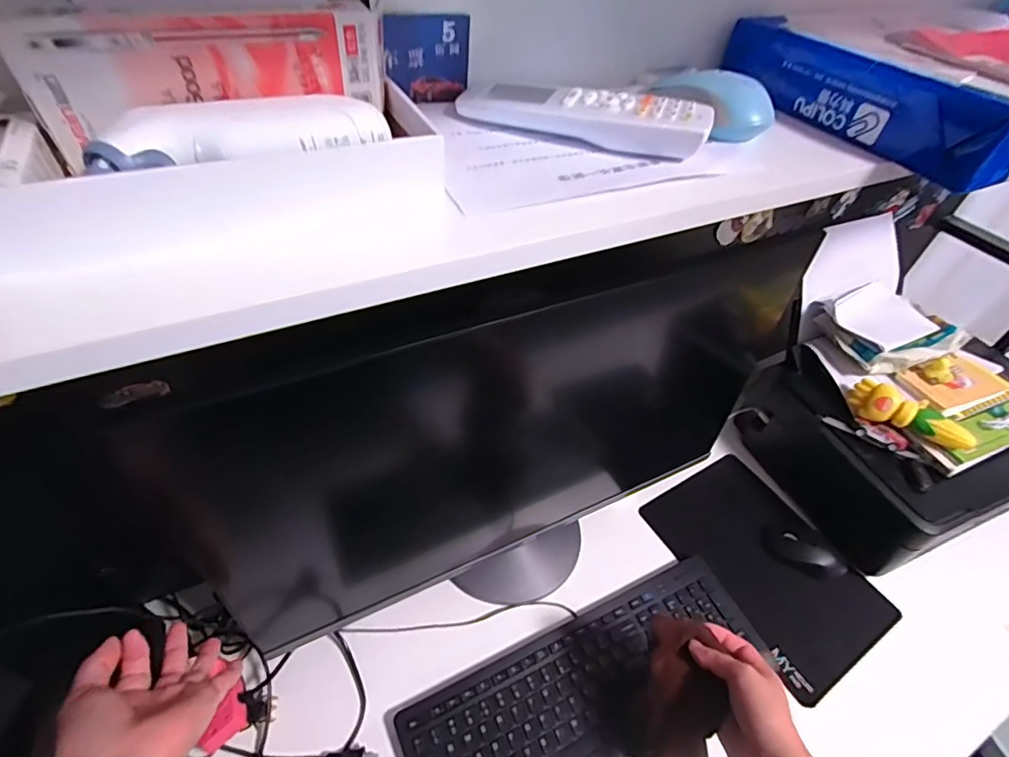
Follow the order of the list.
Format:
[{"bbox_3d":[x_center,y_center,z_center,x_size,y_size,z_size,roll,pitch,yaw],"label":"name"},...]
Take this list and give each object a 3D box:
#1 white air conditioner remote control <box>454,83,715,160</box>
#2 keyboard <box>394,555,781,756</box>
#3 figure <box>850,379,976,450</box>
[{"bbox_3d":[0.048,-0.166,0.322,0.155,0.025,0.035,13,46,8],"label":"white air conditioner remote control"},{"bbox_3d":[0.103,0.342,0.564,0.416,0.018,0.153,-17,50,-20],"label":"keyboard"},{"bbox_3d":[0.519,0.046,0.652,0.137,0.041,0.048,29,51,20],"label":"figure"}]

